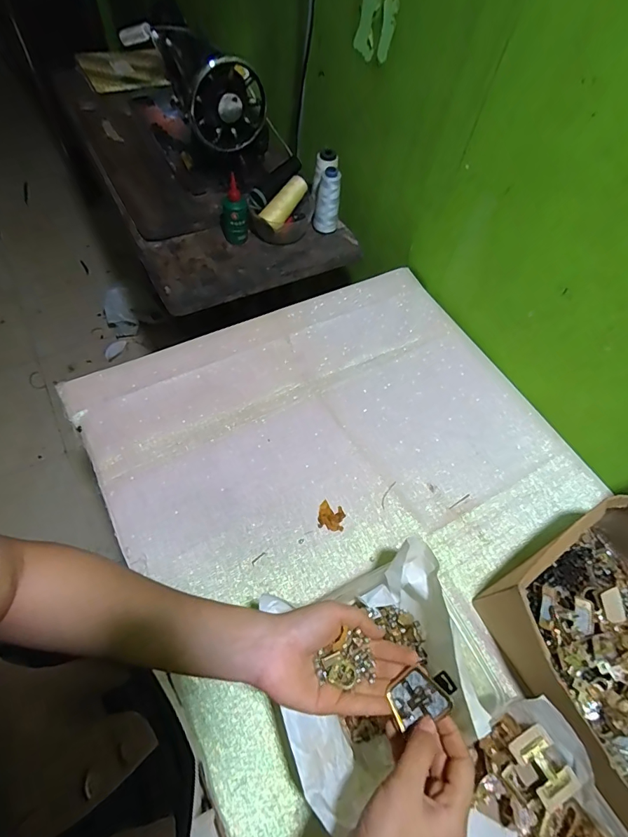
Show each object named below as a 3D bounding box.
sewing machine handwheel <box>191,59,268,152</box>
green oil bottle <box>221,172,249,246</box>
[{"bbox_3d":[-0.146,-0.526,0.718,0.129,0.127,0.043,-12,62,-13],"label":"sewing machine handwheel"},{"bbox_3d":[-0.142,-0.369,0.754,0.047,0.112,0.041,-9,61,-9],"label":"green oil bottle"}]

